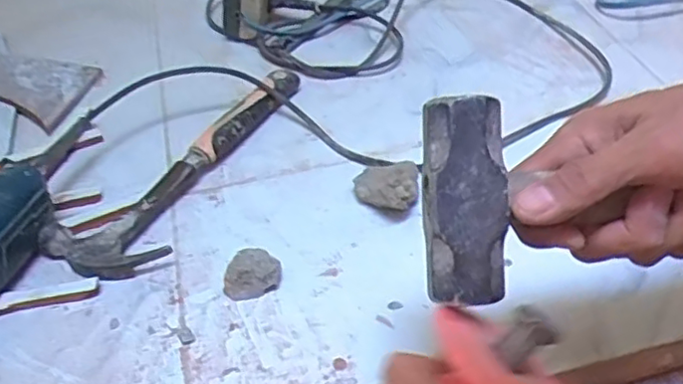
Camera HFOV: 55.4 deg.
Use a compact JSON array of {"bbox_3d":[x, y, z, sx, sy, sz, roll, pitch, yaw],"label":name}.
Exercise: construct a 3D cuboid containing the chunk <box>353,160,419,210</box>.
[{"bbox_3d":[0.037,-0.005,0.548,0.054,0.037,0.056,1,46,4],"label":"chunk"}]

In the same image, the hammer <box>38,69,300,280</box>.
[{"bbox_3d":[-0.120,-0.023,0.579,0.087,0.029,0.288,29,54,27],"label":"hammer"}]

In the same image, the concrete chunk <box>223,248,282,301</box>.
[{"bbox_3d":[-0.070,0.060,0.497,0.043,0.025,0.037,-17,48,-13],"label":"concrete chunk"}]

